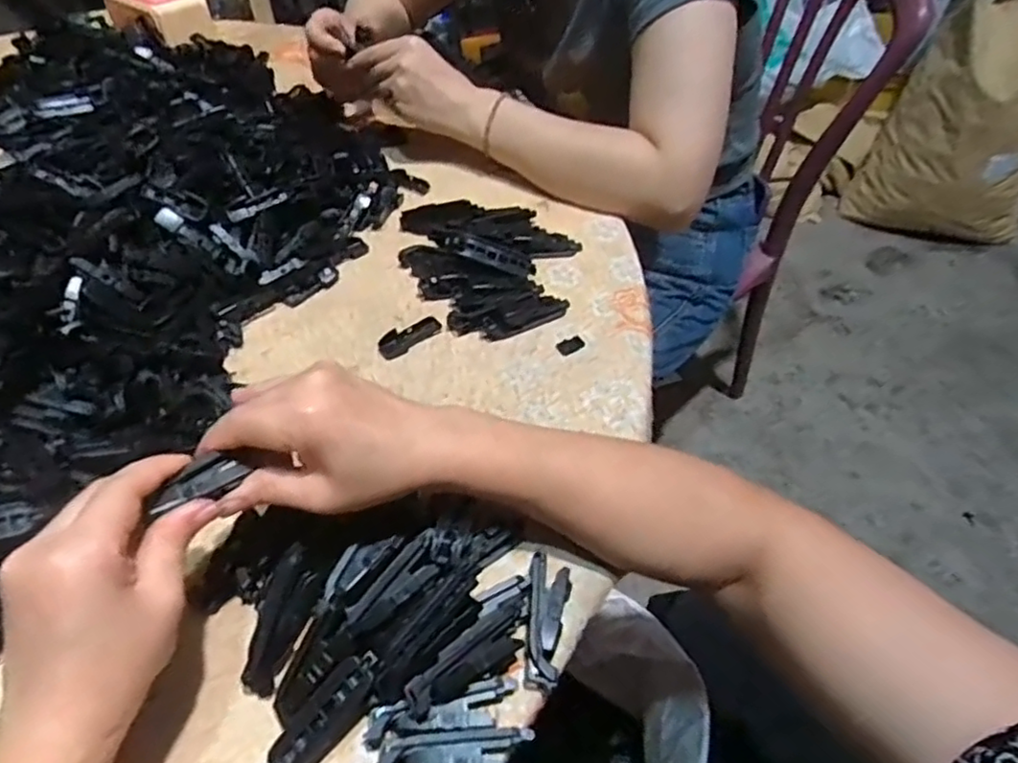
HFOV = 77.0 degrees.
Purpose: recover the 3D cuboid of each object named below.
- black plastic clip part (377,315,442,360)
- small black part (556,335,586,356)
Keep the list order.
[{"bbox_3d":[-0.075,-0.036,0.490,0.052,0.009,0.020,-32,57,-20],"label":"black plastic clip part"},{"bbox_3d":[0.047,-0.028,0.489,0.021,0.004,0.013,-23,55,-15],"label":"small black part"}]

